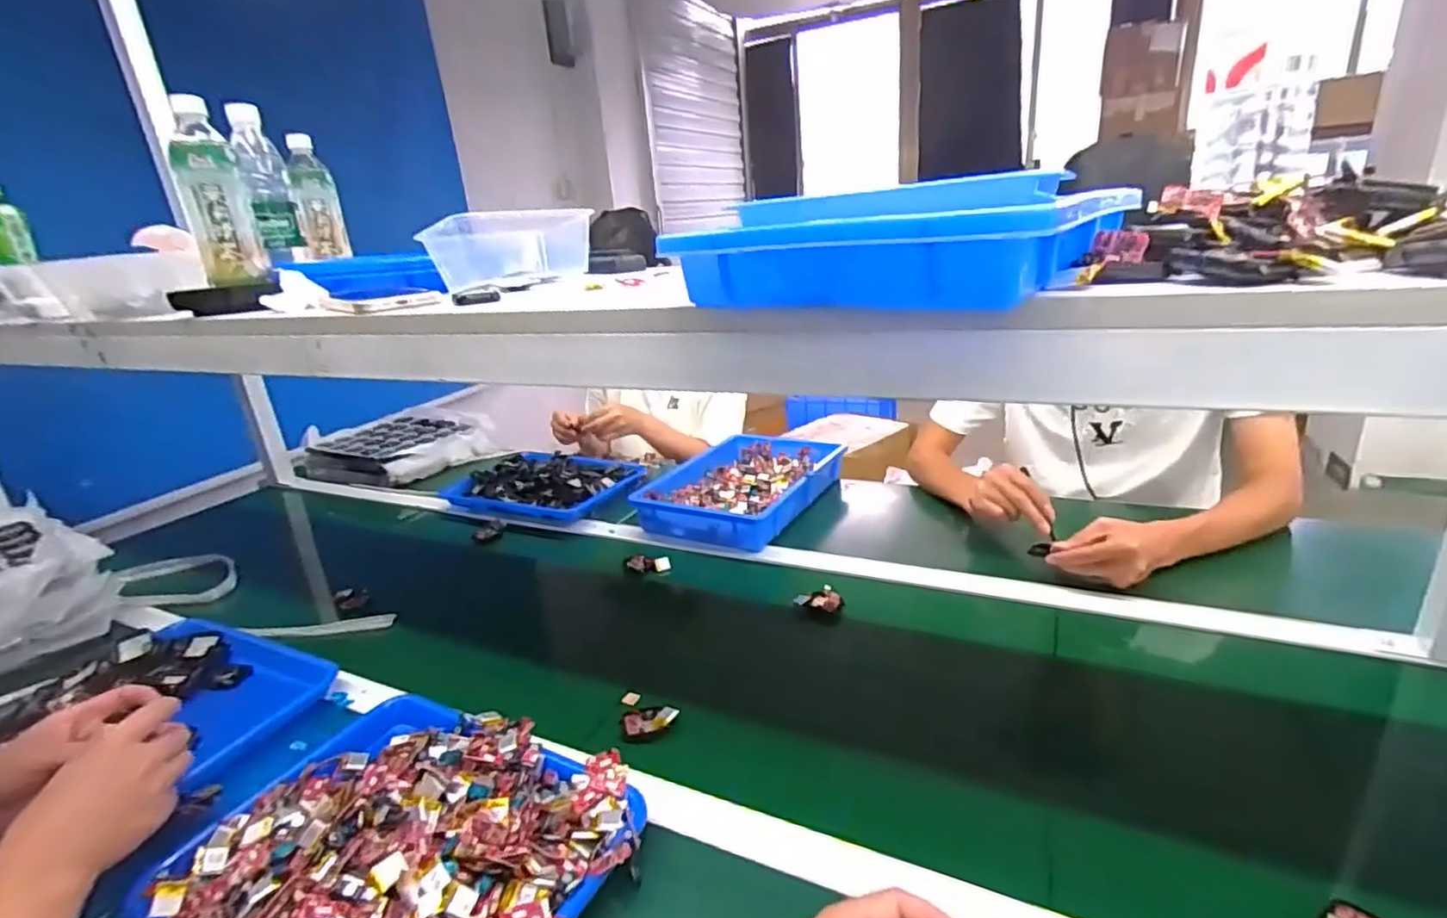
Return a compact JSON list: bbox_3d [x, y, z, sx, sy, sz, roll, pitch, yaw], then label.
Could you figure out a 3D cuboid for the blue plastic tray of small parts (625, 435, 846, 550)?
[{"bbox_3d":[0.033,0.043,1.167,0.268,0.054,0.377,8,24,33],"label":"blue plastic tray of small parts"}]

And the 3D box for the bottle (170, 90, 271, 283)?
[{"bbox_3d":[-0.542,-0.275,0.699,0.059,0.168,0.054,-18,23,-31],"label":"bottle"}]

